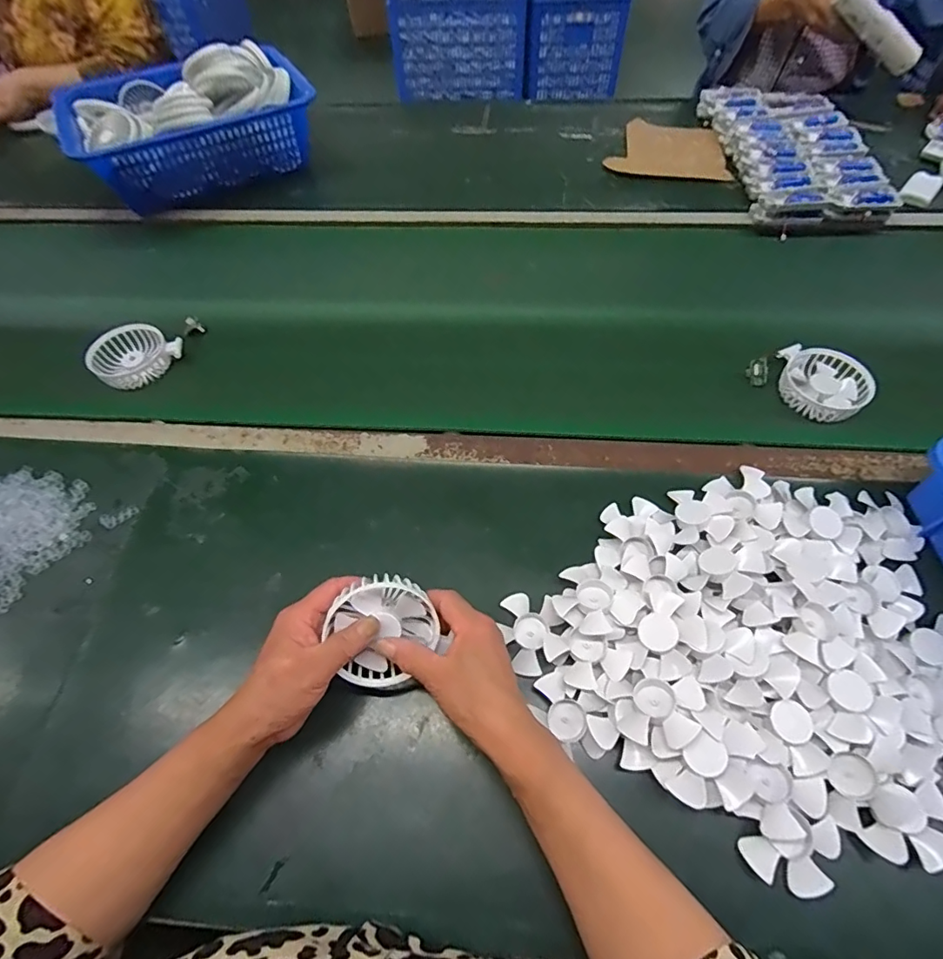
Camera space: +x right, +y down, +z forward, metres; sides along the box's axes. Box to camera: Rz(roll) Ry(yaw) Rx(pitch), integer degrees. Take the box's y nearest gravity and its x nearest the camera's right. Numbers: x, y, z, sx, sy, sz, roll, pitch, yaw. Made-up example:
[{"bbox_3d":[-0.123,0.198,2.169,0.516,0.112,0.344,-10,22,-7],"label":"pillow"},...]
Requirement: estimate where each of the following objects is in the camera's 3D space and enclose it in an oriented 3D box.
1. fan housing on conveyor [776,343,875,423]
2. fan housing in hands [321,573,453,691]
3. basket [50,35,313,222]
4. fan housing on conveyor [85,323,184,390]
[{"bbox_3d":[0.403,-0.108,0.588,0.089,0.038,0.088,15,60,11],"label":"fan housing on conveyor"},{"bbox_3d":[-0.072,0.120,0.409,0.084,0.088,0.033,-26,16,-5],"label":"fan housing in hands"},{"bbox_3d":[-0.471,-0.604,0.866,0.370,0.155,0.268,-29,61,-15],"label":"basket"},{"bbox_3d":[-0.427,-0.161,0.650,0.101,0.040,0.073,-33,62,-17],"label":"fan housing on conveyor"}]

